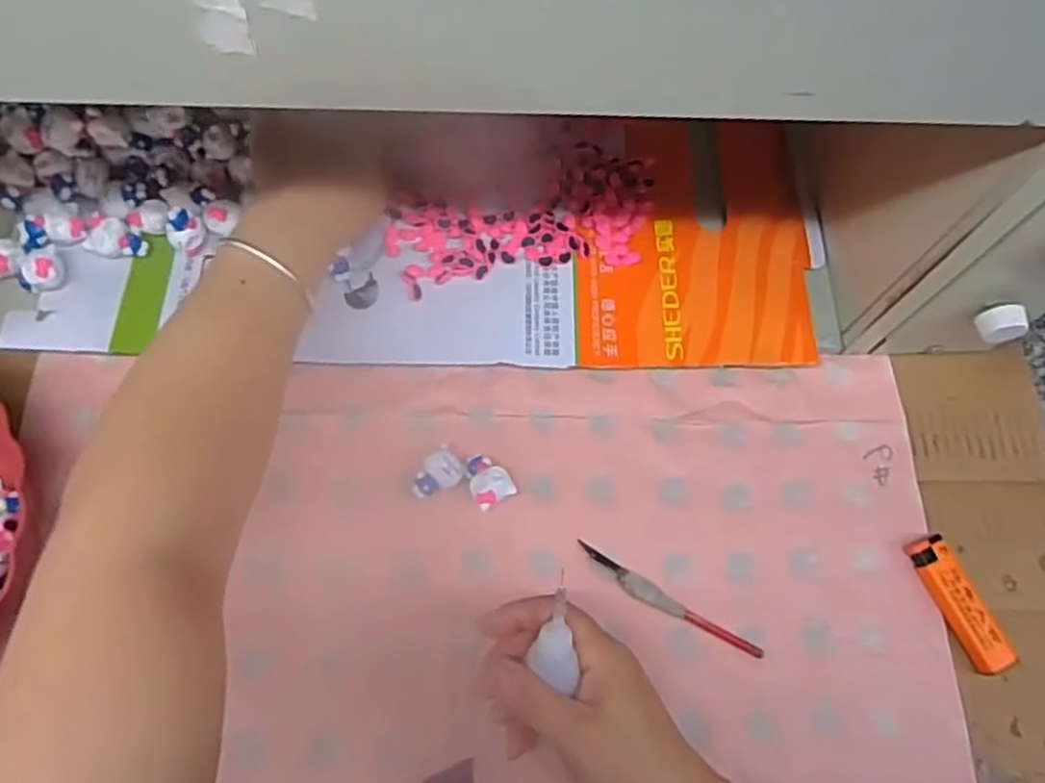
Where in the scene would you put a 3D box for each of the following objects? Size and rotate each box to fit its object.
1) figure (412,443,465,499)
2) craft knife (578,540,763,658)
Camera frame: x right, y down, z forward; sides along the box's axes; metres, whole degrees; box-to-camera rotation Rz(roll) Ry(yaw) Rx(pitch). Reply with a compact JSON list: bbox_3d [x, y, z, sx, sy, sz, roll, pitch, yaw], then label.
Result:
[{"bbox_3d":[-0.052,0.051,0.439,0.032,0.017,0.022,-40,78,-14],"label":"figure"},{"bbox_3d":[0.086,0.125,0.427,0.119,0.004,0.013,29,73,7],"label":"craft knife"}]

